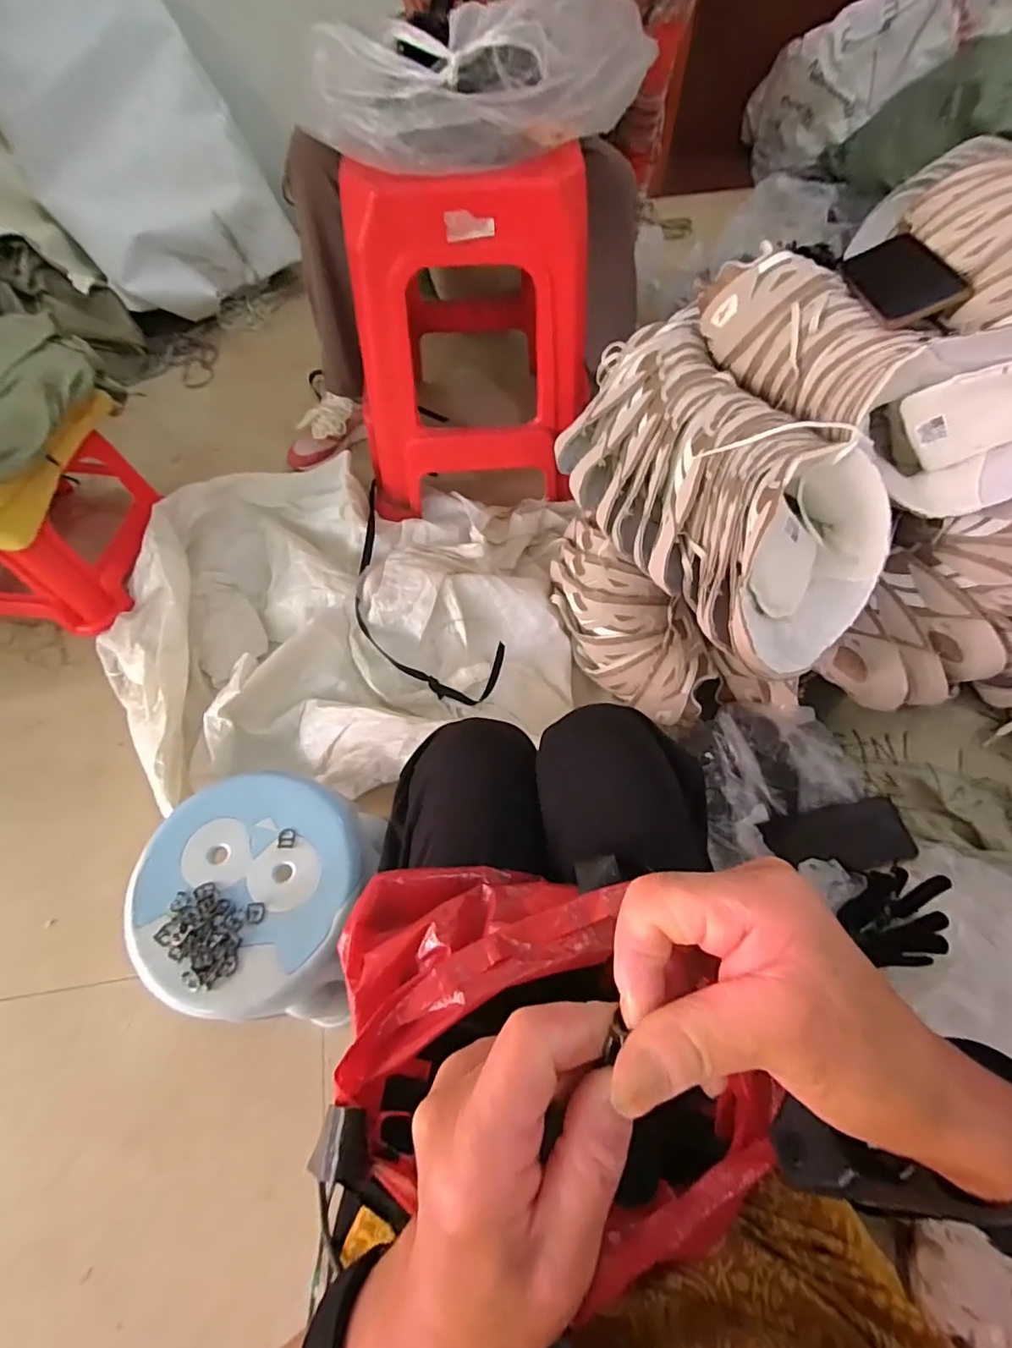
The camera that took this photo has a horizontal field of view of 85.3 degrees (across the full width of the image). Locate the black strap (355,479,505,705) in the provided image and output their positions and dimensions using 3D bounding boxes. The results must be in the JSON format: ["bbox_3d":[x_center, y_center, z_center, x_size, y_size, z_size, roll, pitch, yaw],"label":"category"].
[{"bbox_3d":[-0.183,-0.146,0.904,0.172,0.061,0.501,-31,67,-14],"label":"black strap"}]

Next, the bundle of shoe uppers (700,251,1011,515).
[{"bbox_3d":[0.395,-0.337,0.572,0.130,0.186,0.427,-27,66,-12],"label":"bundle of shoe uppers"}]

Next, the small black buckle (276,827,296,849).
[{"bbox_3d":[-0.232,0.174,0.583,0.019,0.004,0.020,0,63,1],"label":"small black buckle"}]

